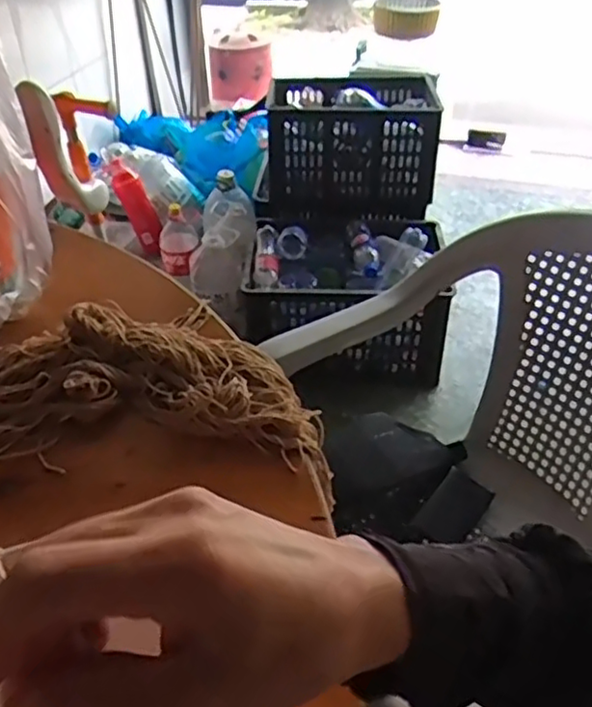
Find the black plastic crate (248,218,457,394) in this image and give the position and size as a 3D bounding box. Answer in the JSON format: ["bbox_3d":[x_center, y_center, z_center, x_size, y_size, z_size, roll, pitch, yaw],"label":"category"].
[{"bbox_3d":[0.133,-0.160,1.720,0.480,0.330,0.383,3,41,5],"label":"black plastic crate"}]

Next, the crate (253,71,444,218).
[{"bbox_3d":[0.140,-0.564,1.804,0.456,0.281,0.273,4,41,5],"label":"crate"}]

